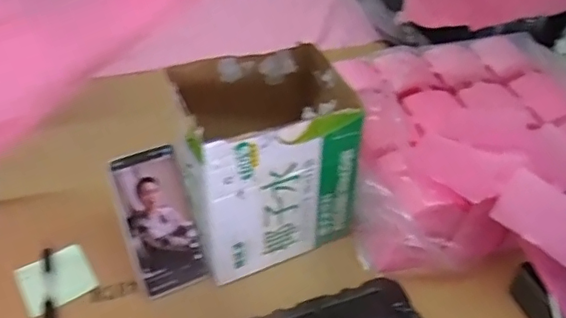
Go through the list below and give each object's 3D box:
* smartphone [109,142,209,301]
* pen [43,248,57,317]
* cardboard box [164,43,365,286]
[{"bbox_3d":[-0.137,0.070,0.641,0.075,0.159,0.007,-18,11,-19],"label":"smartphone"},{"bbox_3d":[-0.268,0.150,0.652,0.013,0.015,0.116,-11,42,-15],"label":"pen"},{"bbox_3d":[-0.026,0.000,0.678,0.184,0.199,0.153,-17,44,-21],"label":"cardboard box"}]

